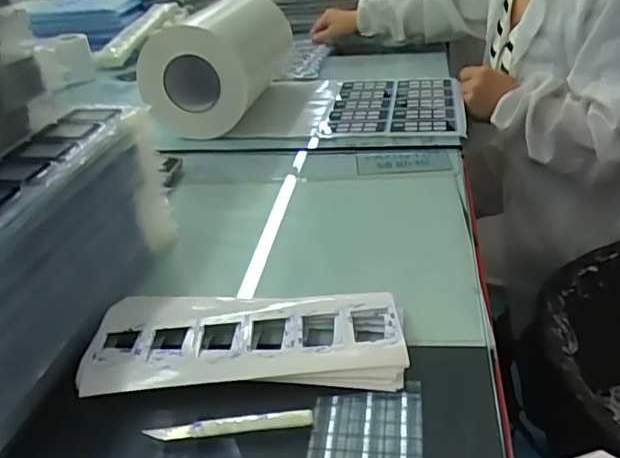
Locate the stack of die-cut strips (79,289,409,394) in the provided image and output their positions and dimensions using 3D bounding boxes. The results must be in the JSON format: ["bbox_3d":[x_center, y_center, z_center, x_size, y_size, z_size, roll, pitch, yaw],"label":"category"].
[{"bbox_3d":[-0.050,0.080,0.441,0.238,0.014,0.109,-2,30,6],"label":"stack of die-cut strips"}]

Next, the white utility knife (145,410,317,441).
[{"bbox_3d":[-0.052,0.128,0.378,0.107,0.005,0.012,-5,30,1],"label":"white utility knife"}]

